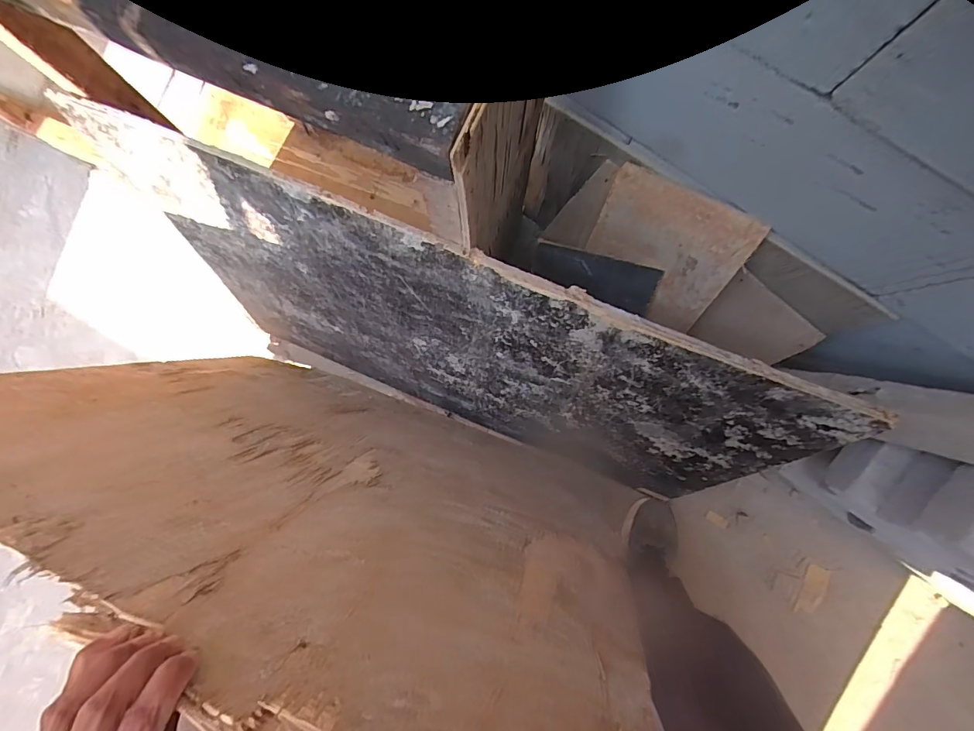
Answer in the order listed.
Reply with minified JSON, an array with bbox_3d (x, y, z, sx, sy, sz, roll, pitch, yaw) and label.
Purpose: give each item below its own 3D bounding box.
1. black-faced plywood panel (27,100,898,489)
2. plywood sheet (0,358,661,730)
[{"bbox_3d":[-0.075,-0.014,0.734,0.974,0.568,0.015,23,65,6],"label":"black-faced plywood panel"},{"bbox_3d":[-0.187,0.146,0.626,0.812,0.706,0.022,19,98,16],"label":"plywood sheet"}]

